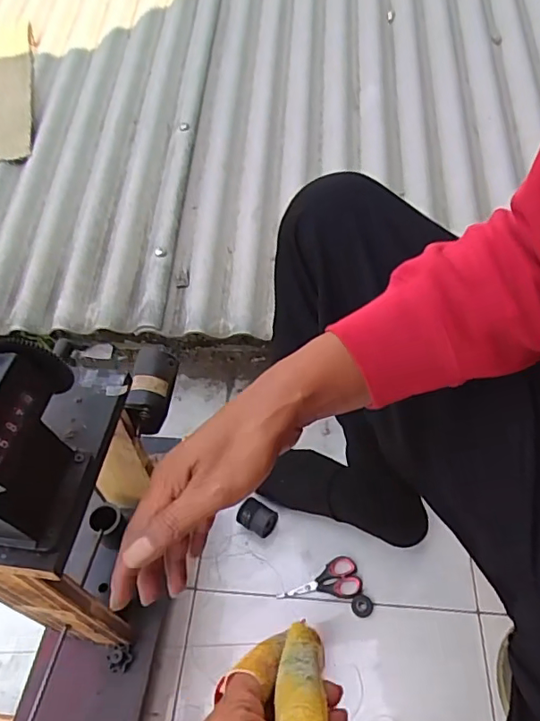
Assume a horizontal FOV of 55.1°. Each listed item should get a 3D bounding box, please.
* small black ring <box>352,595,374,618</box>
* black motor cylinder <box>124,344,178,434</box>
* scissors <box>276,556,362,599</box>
[{"bbox_3d":[0.130,0.344,0.727,0.030,0.005,0.029,-2,51,3],"label":"small black ring"},{"bbox_3d":[-0.144,0.036,0.644,0.047,0.054,0.104,1,52,5],"label":"black motor cylinder"},{"bbox_3d":[0.072,0.326,0.745,0.119,0.006,0.056,-18,52,-10],"label":"scissors"}]

